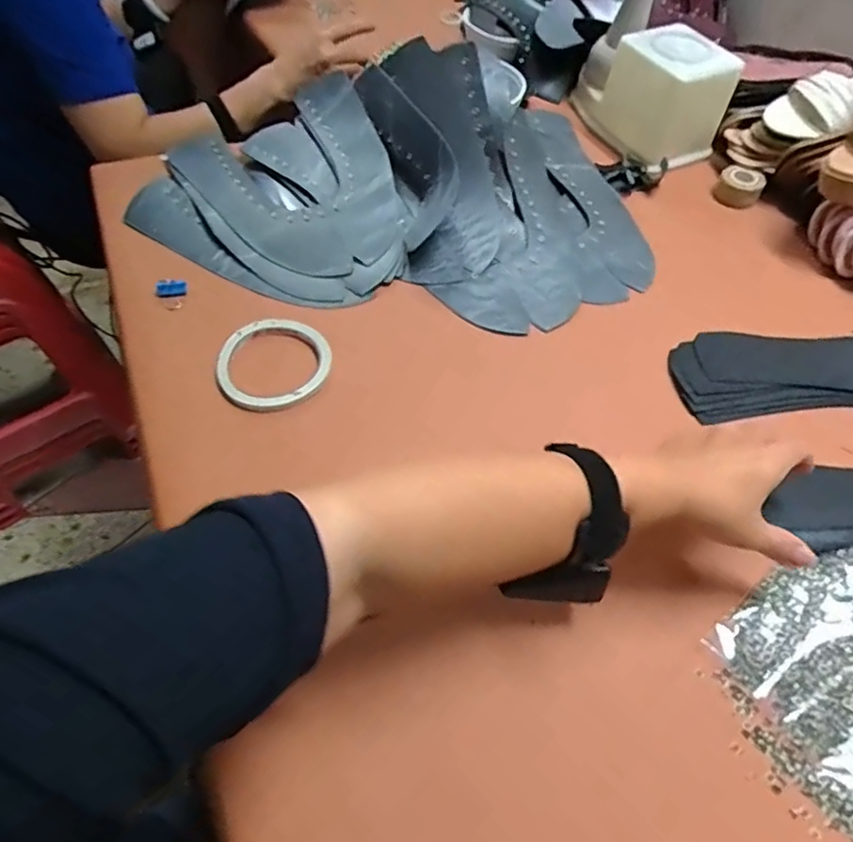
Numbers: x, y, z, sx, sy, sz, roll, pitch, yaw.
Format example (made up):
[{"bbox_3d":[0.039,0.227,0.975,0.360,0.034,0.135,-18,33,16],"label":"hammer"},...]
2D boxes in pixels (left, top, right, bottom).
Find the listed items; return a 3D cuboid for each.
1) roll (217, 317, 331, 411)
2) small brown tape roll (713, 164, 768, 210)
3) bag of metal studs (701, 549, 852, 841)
[{"bbox_3d":[-0.133,-0.052,0.536,0.095,0.020,0.099,2,55,-3],"label":"roll"},{"bbox_3d":[0.356,-0.266,0.697,0.048,0.030,0.040,26,57,14],"label":"small brown tape roll"},{"bbox_3d":[0.283,0.160,0.405,0.177,0.020,0.140,-32,62,-22],"label":"bag of metal studs"}]

